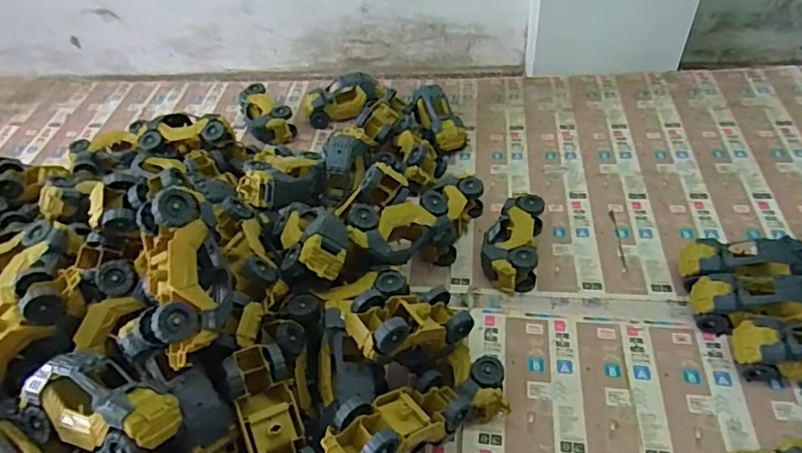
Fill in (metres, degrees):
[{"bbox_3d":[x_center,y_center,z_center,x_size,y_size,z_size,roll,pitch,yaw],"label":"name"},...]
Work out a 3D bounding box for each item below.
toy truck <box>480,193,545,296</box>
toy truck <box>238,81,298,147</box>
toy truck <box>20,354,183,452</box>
[{"bbox_3d":[0.169,0.027,0.832,0.080,0.059,0.163,8,48,15],"label":"toy truck"},{"bbox_3d":[-0.279,-0.229,1.133,0.089,0.059,0.170,-23,48,-14],"label":"toy truck"},{"bbox_3d":[-0.291,0.180,0.534,0.159,0.065,0.095,16,92,21],"label":"toy truck"}]

